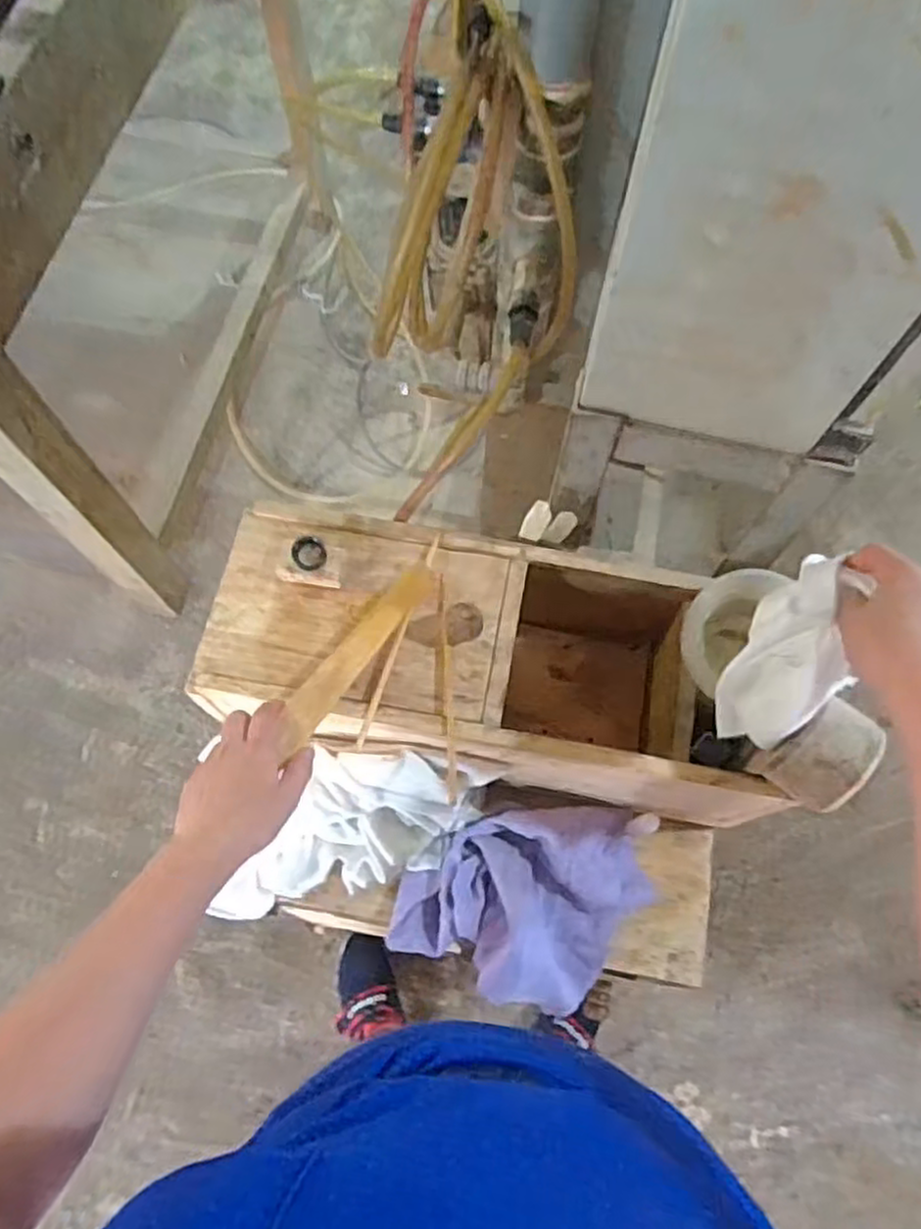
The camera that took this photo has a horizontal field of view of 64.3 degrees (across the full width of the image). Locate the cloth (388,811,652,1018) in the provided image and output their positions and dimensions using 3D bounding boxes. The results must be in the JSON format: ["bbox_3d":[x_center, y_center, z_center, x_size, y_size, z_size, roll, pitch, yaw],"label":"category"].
[{"bbox_3d":[0.064,0.288,0.713,0.250,0.053,0.182,-7,69,-2],"label":"cloth"}]

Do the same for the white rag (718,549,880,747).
[{"bbox_3d":[0.247,0.032,0.543,0.061,0.120,0.115,27,71,9],"label":"white rag"}]

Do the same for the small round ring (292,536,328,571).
[{"bbox_3d":[-0.134,-0.054,0.648,0.032,0.013,0.032,0,69,-1],"label":"small round ring"}]

